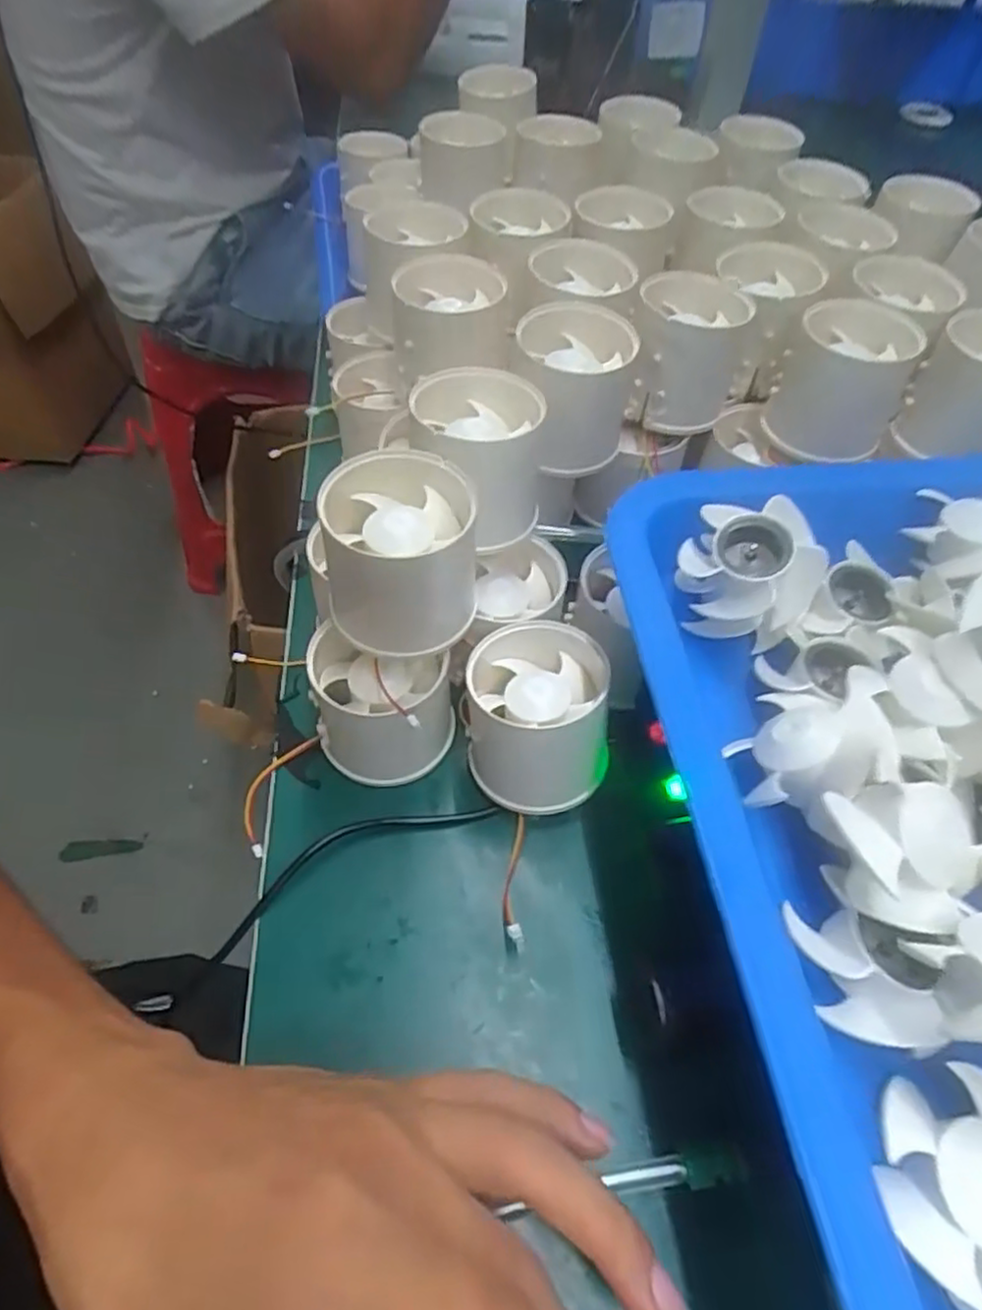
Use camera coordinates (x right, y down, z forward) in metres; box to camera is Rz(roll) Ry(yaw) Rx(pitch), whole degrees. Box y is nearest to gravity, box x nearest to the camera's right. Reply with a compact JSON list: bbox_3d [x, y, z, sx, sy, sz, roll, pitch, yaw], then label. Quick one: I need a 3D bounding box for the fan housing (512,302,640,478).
[{"bbox_3d":[0.034,-0.112,0.309,0.051,0.052,0.061,9,54,3],"label":"fan housing"}]

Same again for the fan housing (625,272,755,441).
[{"bbox_3d":[0.092,-0.140,0.330,0.050,0.049,0.054,17,54,9],"label":"fan housing"}]

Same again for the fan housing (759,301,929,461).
[{"bbox_3d":[0.161,-0.126,0.328,0.055,0.058,0.051,35,59,20],"label":"fan housing"}]

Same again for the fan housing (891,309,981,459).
[{"bbox_3d":[0.221,-0.122,0.319,0.052,0.052,0.051,35,59,20],"label":"fan housing"}]

